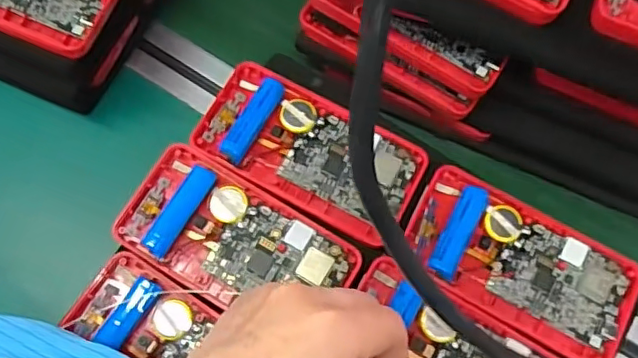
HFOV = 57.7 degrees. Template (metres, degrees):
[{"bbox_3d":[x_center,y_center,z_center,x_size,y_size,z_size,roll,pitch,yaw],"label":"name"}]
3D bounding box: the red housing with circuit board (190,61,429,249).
[{"bbox_3d":[-0.005,-0.017,0.315,0.120,0.014,0.061,28,72,8],"label":"red housing with circuit board"}]

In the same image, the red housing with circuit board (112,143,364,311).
[{"bbox_3d":[-0.042,0.033,0.301,0.118,0.012,0.061,29,72,8],"label":"red housing with circuit board"}]

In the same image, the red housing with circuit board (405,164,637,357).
[{"bbox_3d":[0.106,0.043,0.304,0.120,0.014,0.061,29,72,8],"label":"red housing with circuit board"}]

